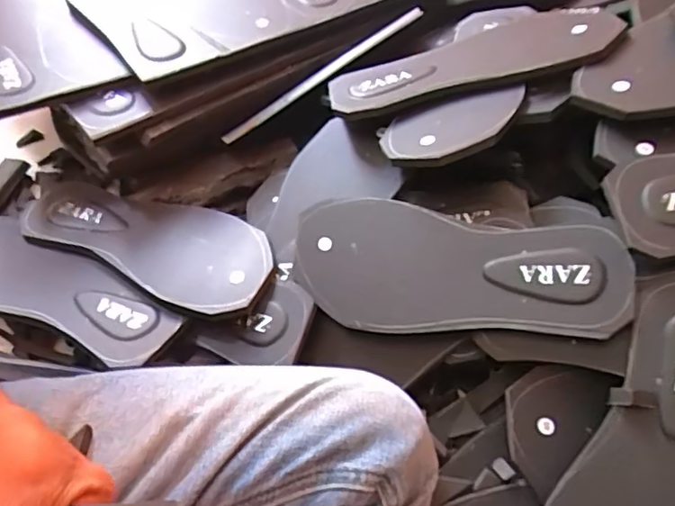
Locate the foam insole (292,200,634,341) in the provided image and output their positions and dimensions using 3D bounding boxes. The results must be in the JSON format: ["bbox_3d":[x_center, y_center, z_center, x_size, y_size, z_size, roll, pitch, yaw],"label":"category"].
[{"bbox_3d":[0.080,0.015,0.429,0.243,0.006,0.096,7,77,22],"label":"foam insole"}]

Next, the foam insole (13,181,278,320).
[{"bbox_3d":[-0.174,-0.015,0.510,0.260,0.010,0.096,17,50,20],"label":"foam insole"}]

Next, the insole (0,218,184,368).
[{"bbox_3d":[-0.243,0.028,0.485,0.248,0.017,0.078,19,45,18],"label":"insole"}]

